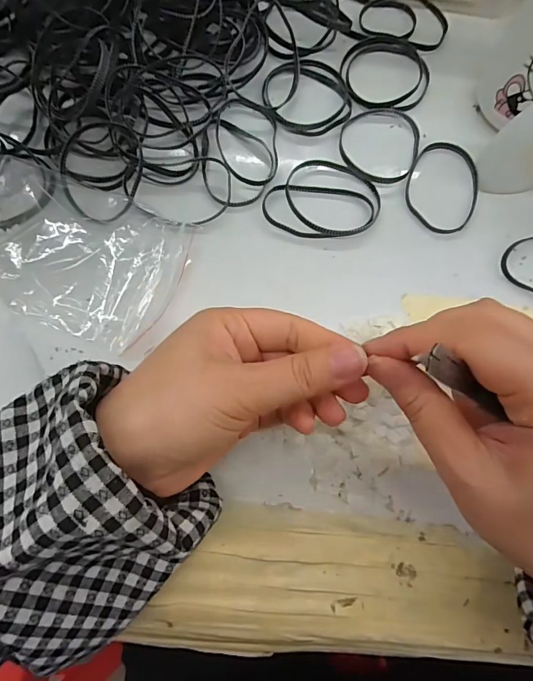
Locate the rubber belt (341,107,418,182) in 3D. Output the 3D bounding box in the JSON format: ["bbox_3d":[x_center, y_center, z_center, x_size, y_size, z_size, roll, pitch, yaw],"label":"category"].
[{"bbox_3d":[0.079,-0.137,0.286,0.056,0.005,0.059,2,74,-7],"label":"rubber belt"}]

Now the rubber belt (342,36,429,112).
[{"bbox_3d":[0.086,-0.196,0.300,0.063,0.006,0.065,-7,76,-9],"label":"rubber belt"}]

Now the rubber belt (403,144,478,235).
[{"bbox_3d":[0.122,-0.107,0.282,0.050,0.004,0.069,26,73,0],"label":"rubber belt"}]

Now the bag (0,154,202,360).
[{"bbox_3d":[-0.116,-0.054,0.249,0.137,0.025,0.092,23,73,0],"label":"bag"}]

